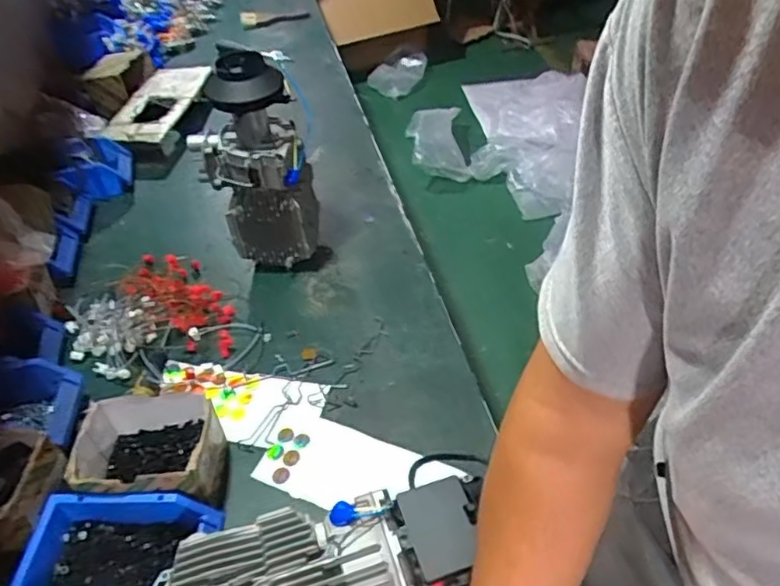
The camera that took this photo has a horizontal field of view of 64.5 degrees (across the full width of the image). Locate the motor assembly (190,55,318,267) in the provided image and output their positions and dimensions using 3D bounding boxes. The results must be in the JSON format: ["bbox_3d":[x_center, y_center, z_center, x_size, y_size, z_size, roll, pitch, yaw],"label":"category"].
[{"bbox_3d":[-0.201,-0.178,0.940,0.165,0.325,0.126,-14,45,-8],"label":"motor assembly"}]

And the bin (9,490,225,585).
[{"bbox_3d":[-0.284,0.281,0.653,0.192,0.071,0.116,-3,45,4],"label":"bin"}]

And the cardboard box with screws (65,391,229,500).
[{"bbox_3d":[-0.281,0.189,0.729,0.153,0.095,0.121,-7,44,-1],"label":"cardboard box with screws"}]

